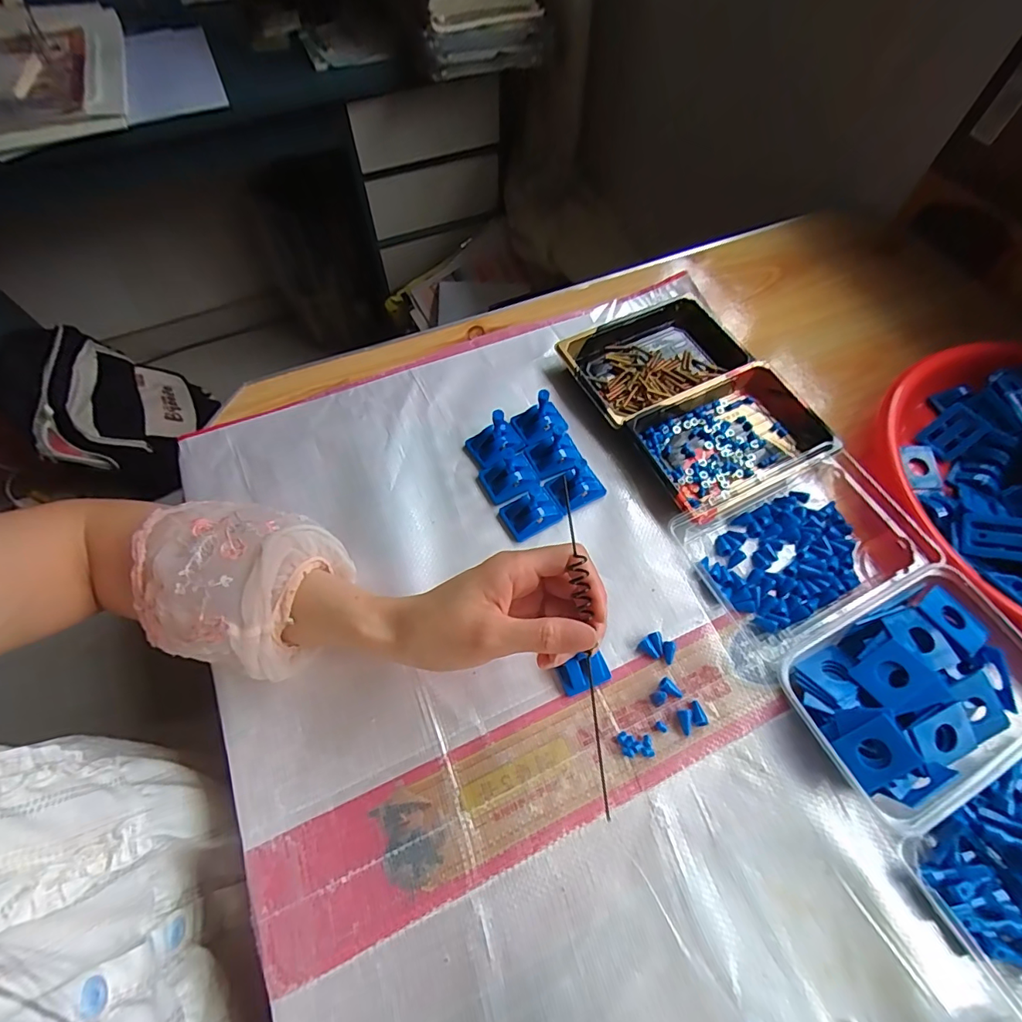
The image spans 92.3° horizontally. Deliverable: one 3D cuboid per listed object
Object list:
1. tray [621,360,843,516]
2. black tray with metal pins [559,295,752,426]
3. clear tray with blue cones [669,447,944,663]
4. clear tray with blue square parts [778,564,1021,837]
[{"bbox_3d":[0.192,-0.064,0.428,0.164,0.026,0.103,-23,65,-13],"label":"tray"},{"bbox_3d":[0.135,-0.149,0.473,0.157,0.021,0.109,-25,66,-14],"label":"black tray with metal pins"},{"bbox_3d":[0.232,0.022,0.383,0.183,0.029,0.117,-24,66,-13],"label":"clear tray with blue cones"},{"bbox_3d":[0.269,0.116,0.330,0.169,0.035,0.110,-24,66,-13],"label":"clear tray with blue square parts"}]

